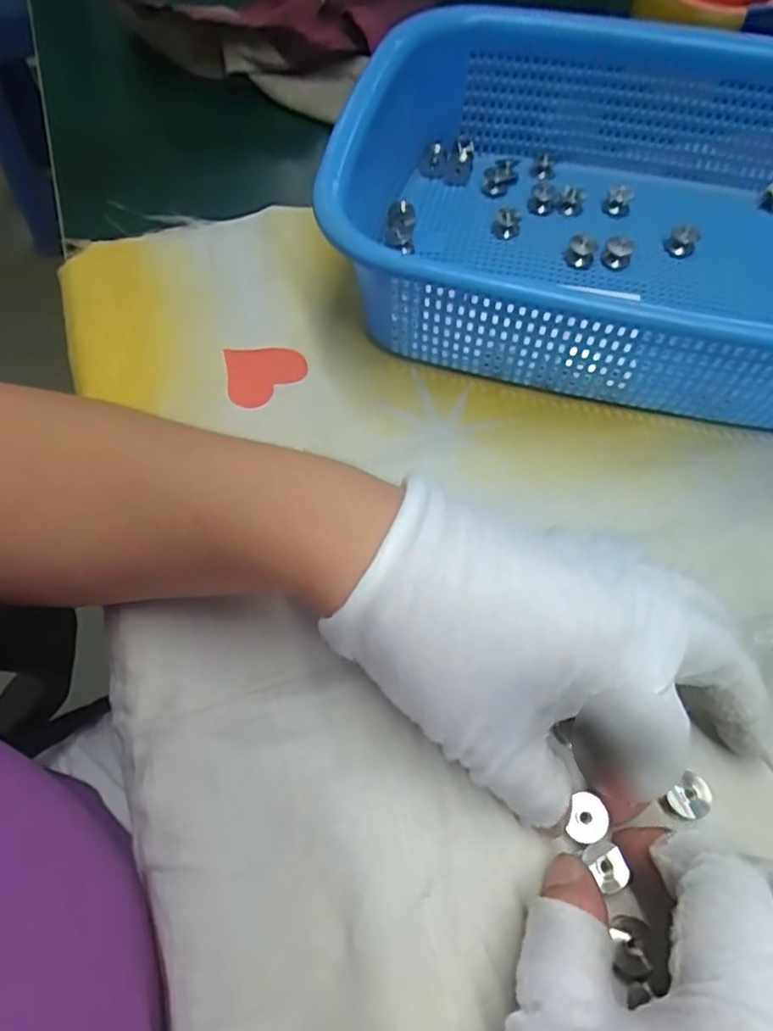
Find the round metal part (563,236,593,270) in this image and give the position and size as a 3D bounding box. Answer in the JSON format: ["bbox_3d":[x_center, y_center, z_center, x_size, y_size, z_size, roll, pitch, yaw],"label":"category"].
[{"bbox_3d":[0.099,-0.134,0.330,0.013,0.013,0.015,18,63,10],"label":"round metal part"}]

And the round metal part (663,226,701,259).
[{"bbox_3d":[0.154,-0.142,0.335,0.015,0.016,0.011,22,64,12],"label":"round metal part"}]

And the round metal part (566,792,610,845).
[{"bbox_3d":[0.066,0.099,0.207,0.012,0.004,0.014,18,63,10],"label":"round metal part"}]

